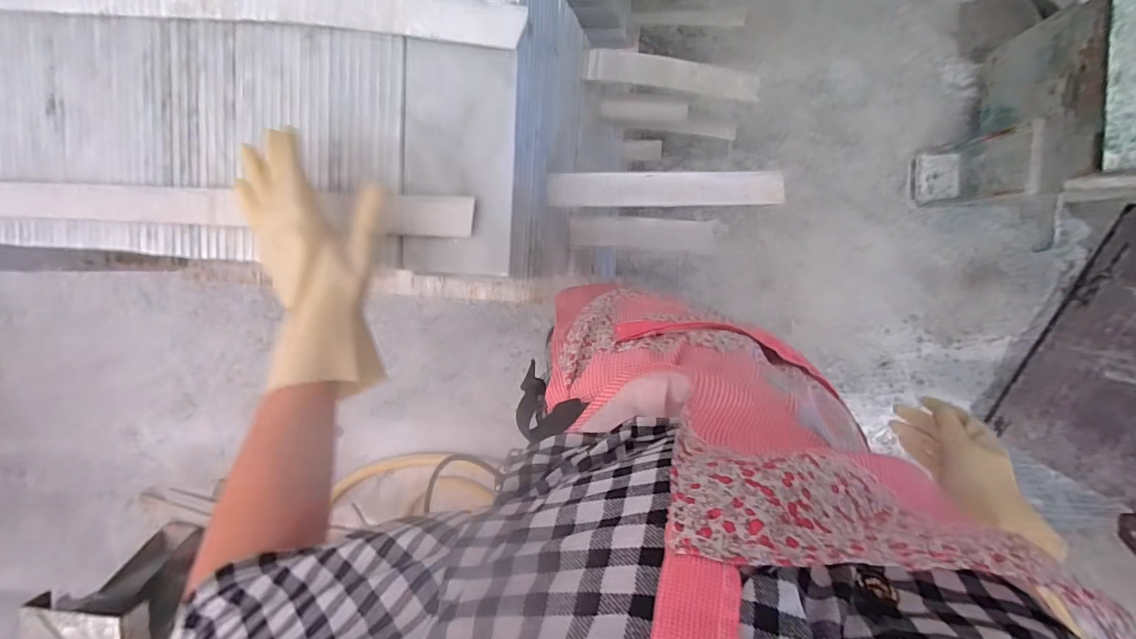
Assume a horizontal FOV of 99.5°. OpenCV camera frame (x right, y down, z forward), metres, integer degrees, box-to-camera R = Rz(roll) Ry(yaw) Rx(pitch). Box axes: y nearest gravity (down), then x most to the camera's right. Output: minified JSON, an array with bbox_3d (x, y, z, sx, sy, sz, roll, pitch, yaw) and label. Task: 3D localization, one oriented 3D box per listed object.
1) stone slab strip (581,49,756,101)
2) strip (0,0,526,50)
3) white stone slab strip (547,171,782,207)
[{"bbox_3d":[0.137,-0.315,0.617,0.226,0.010,0.036,3,119,-9],"label":"stone slab strip"},{"bbox_3d":[-0.403,-0.311,0.462,0.748,0.016,0.039,9,87,8],"label":"strip"},{"bbox_3d":[0.108,-0.143,0.525,0.255,0.024,0.039,-1,88,-5],"label":"white stone slab strip"}]

